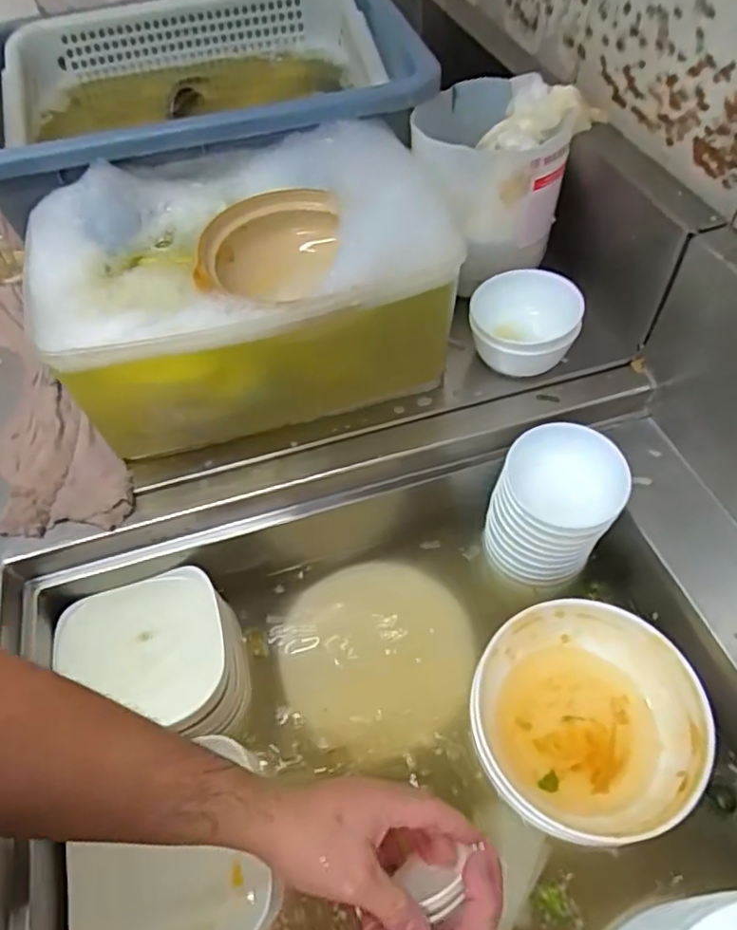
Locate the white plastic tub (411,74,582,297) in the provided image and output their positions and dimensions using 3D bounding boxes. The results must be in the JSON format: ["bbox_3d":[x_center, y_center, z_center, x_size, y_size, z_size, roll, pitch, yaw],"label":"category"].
[{"bbox_3d":[0.122,-0.308,0.643,0.161,0.124,0.162,-2,54,2],"label":"white plastic tub"}]

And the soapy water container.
[{"bbox_3d":[-0.114,-0.166,0.597,0.335,0.170,0.251,-14,54,-7],"label":"soapy water container"}]

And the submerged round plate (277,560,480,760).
[{"bbox_3d":[0.008,0.176,0.589,0.176,0.021,0.188,-2,54,2],"label":"submerged round plate"}]

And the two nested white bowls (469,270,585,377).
[{"bbox_3d":[0.155,-0.138,0.616,0.102,0.067,0.098,-2,54,2],"label":"two nested white bowls"}]

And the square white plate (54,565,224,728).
[{"bbox_3d":[-0.208,0.174,0.563,0.144,0.012,0.127,-16,74,-9],"label":"square white plate"}]

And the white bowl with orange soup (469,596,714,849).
[{"bbox_3d":[0.185,0.217,0.528,0.176,0.073,0.179,-2,54,2],"label":"white bowl with orange soup"}]

